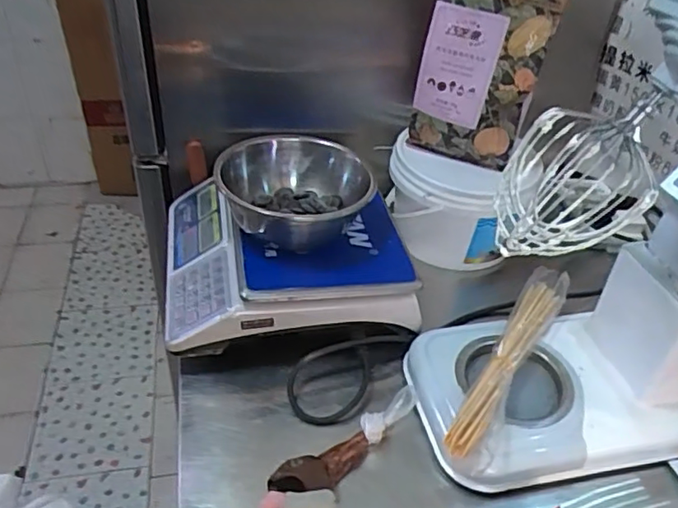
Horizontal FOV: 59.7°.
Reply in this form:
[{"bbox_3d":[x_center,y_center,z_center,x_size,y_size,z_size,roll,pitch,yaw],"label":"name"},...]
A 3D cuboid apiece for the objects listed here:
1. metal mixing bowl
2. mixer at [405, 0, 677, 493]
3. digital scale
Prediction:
[{"bbox_3d":[-0.054,-0.079,0.792,0.183,0.081,0.193,3,39,-2],"label":"metal mixing bowl"},{"bbox_3d":[0.338,-0.019,0.601,0.457,0.498,0.215,-5,39,-11],"label":"mixer"},{"bbox_3d":[-0.085,-0.026,0.845,0.322,0.094,0.312,-5,39,-12],"label":"digital scale"}]

